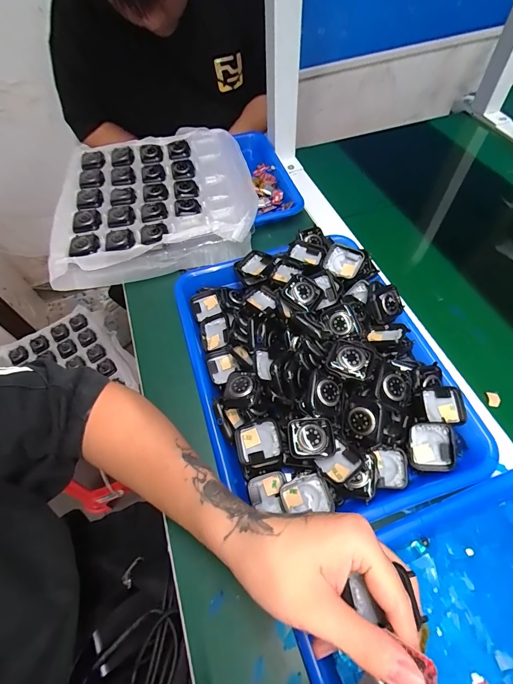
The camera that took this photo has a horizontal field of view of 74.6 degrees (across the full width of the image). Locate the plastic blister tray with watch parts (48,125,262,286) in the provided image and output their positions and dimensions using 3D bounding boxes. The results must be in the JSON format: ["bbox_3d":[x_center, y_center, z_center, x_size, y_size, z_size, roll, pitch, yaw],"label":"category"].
[{"bbox_3d":[-0.160,-0.237,0.543,0.302,0.039,0.319,-15,58,-5],"label":"plastic blister tray with watch parts"}]

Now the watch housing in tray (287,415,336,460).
[{"bbox_3d":[0.050,0.089,0.310,0.041,0.017,0.036,-8,58,-1],"label":"watch housing in tray"}]

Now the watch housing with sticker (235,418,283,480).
[{"bbox_3d":[0.003,0.099,0.316,0.044,0.014,0.044,-24,66,13],"label":"watch housing with sticker"}]

